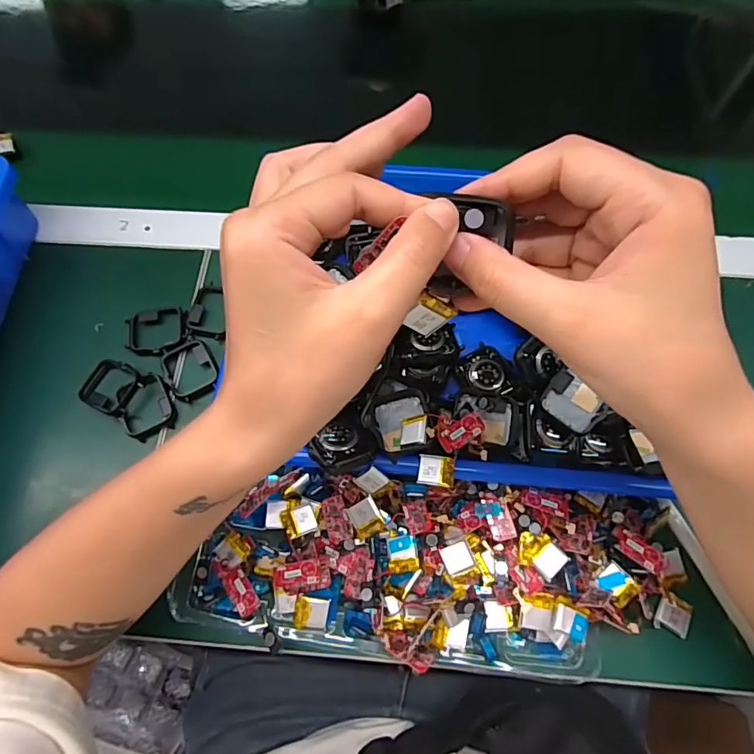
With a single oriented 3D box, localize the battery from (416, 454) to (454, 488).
[{"bbox_3d":[0.036,0.057,0.297,0.021,0.004,0.019,6,59,6],"label":"battery"}]

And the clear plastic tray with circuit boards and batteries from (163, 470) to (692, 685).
[{"bbox_3d":[0.038,0.118,0.303,0.310,0.037,0.106,3,67,3],"label":"clear plastic tray with circuit boards and batteries"}]

